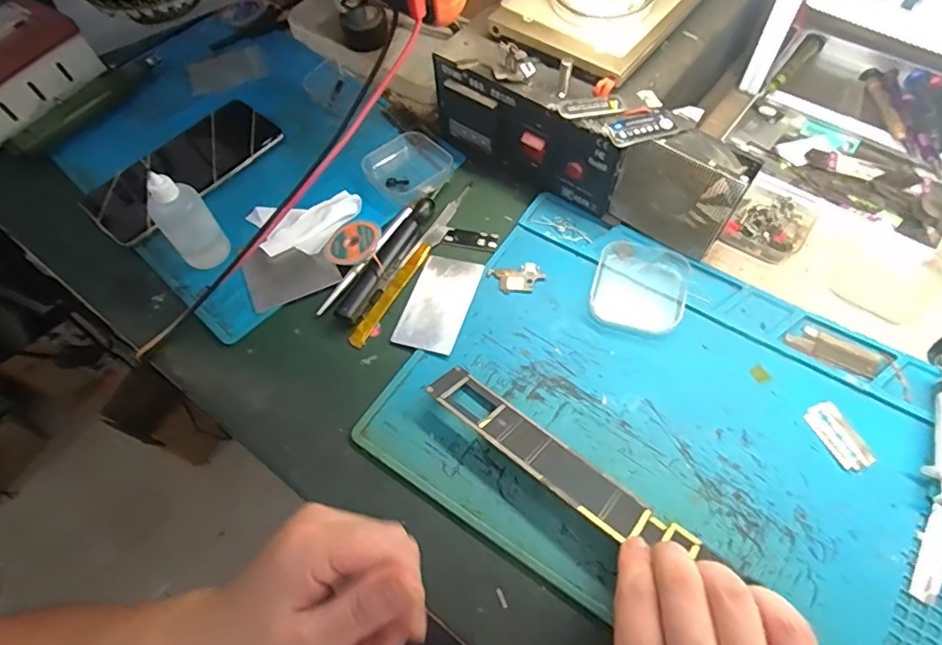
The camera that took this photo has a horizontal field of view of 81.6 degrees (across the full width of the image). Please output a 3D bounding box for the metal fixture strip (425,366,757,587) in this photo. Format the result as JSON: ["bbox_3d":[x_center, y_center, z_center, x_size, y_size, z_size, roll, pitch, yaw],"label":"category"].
[{"bbox_3d":[0.051,0.086,0.329,0.180,0.015,0.032,33,69,20],"label":"metal fixture strip"}]

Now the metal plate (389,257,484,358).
[{"bbox_3d":[-0.023,-0.015,0.407,0.044,0.004,0.084,15,58,11],"label":"metal plate"}]

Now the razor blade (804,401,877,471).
[{"bbox_3d":[0.230,0.070,0.339,0.021,0.004,0.043,-24,63,-9],"label":"razor blade"}]

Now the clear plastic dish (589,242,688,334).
[{"bbox_3d":[0.122,-0.028,0.392,0.063,0.012,0.073,15,64,12],"label":"clear plastic dish"}]

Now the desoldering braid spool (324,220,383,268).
[{"bbox_3d":[-0.091,-0.063,0.421,0.043,0.011,0.041,-2,61,3],"label":"desoldering braid spool"}]

